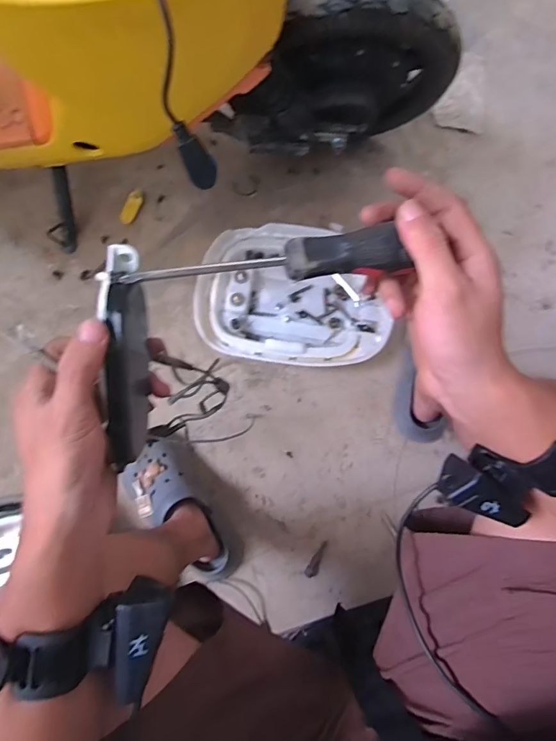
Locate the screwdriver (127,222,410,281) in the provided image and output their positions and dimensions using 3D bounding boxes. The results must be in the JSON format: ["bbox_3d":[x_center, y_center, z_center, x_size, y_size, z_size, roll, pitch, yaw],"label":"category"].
[{"bbox_3d":[-0.006,-0.067,0.273,0.168,0.021,0.026,-7,78,-2],"label":"screwdriver"}]

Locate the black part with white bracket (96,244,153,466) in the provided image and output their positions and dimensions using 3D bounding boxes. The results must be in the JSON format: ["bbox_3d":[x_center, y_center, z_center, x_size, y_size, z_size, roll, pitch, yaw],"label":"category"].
[{"bbox_3d":[-0.098,-0.009,0.286,0.020,0.053,0.137,1,104,0],"label":"black part with white bracket"}]

